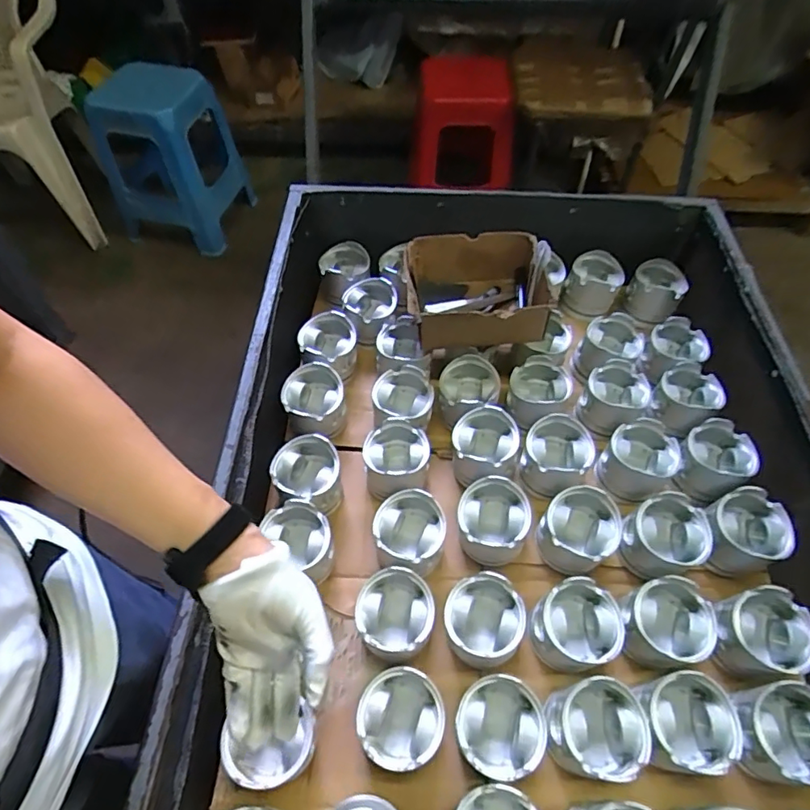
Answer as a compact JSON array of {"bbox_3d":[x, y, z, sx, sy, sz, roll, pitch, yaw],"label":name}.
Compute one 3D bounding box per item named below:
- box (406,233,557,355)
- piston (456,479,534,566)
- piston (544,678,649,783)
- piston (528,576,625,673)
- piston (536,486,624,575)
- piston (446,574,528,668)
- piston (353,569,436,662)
[{"bbox_3d":[0.112,-0.173,0.840,0.209,0.109,0.176,-1,56,-1],"label":"box"},{"bbox_3d":[0.116,0.155,0.702,0.093,0.067,0.098,14,57,8],"label":"piston"},{"bbox_3d":[0.210,0.358,0.587,0.101,0.078,0.095,0,56,-1],"label":"piston"},{"bbox_3d":[0.206,0.265,0.632,0.092,0.076,0.095,0,56,-1],"label":"piston"},{"bbox_3d":[0.228,0.169,0.697,0.092,0.078,0.098,0,56,-1],"label":"piston"},{"bbox_3d":[0.094,0.262,0.644,0.092,0.074,0.099,0,56,-1],"label":"piston"},{"bbox_3d":[-0.013,0.259,0.647,0.093,0.067,0.096,0,56,-1],"label":"piston"}]

